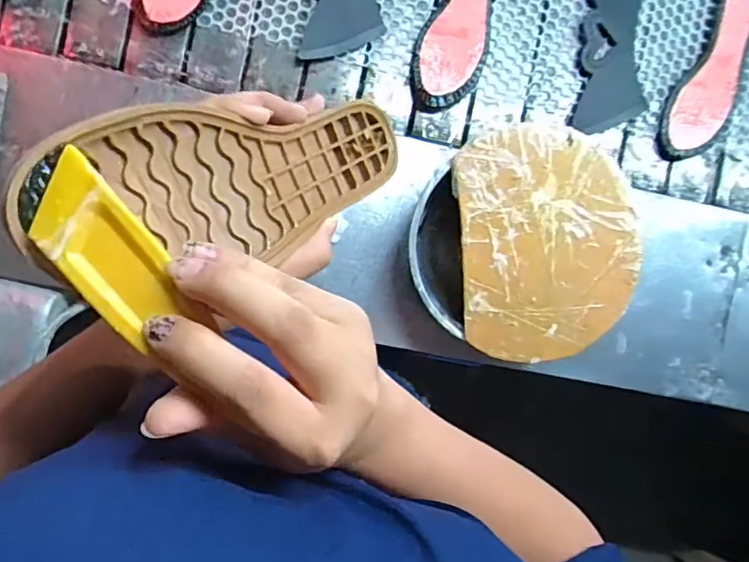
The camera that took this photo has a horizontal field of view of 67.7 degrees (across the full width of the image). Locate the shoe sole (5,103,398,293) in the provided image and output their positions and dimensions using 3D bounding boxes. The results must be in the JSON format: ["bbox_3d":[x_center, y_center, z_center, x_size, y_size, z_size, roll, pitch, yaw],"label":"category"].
[{"bbox_3d":[-0.056,-0.053,0.292,0.016,0.240,0.071,-13,96,38],"label":"shoe sole"}]

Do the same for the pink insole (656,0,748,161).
[{"bbox_3d":[0.433,-0.262,0.691,0.086,0.028,0.241,27,89,-7],"label":"pink insole"}]

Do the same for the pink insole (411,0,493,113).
[{"bbox_3d":[0.100,-0.319,0.653,0.082,0.017,0.240,10,91,-7],"label":"pink insole"}]

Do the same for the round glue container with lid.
[{"bbox_3d":[0.161,-0.037,0.606,0.234,0.063,0.232,0,93,-7],"label":"round glue container with lid"}]

